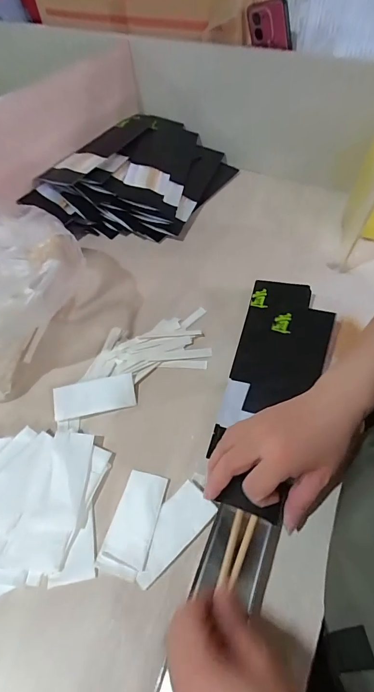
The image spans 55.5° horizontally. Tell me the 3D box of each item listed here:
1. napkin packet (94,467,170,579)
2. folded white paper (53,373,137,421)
[{"bbox_3d":[-0.053,0.181,0.366,0.045,0.015,0.095,12,56,12],"label":"napkin packet"},{"bbox_3d":[-0.114,0.063,0.443,0.097,0.005,0.042,-10,70,-13],"label":"folded white paper"}]

